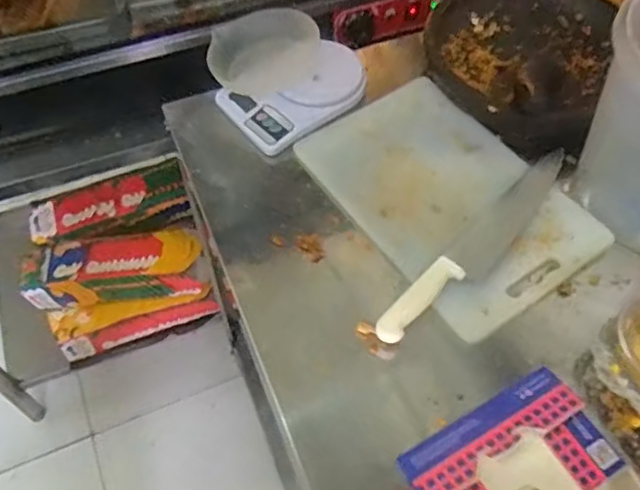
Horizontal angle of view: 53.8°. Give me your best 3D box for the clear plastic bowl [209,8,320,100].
[{"bbox_3d":[-0.079,-0.275,0.897,0.154,0.051,0.134,-20,57,-12],"label":"clear plastic bowl"}]

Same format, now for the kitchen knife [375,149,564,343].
[{"bbox_3d":[0.192,-0.003,0.741,0.052,0.023,0.348,39,65,24],"label":"kitchen knife"}]

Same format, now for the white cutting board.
[{"bbox_3d":[0.157,-0.065,0.790,0.231,0.017,0.348,-30,60,-18],"label":"white cutting board"}]

